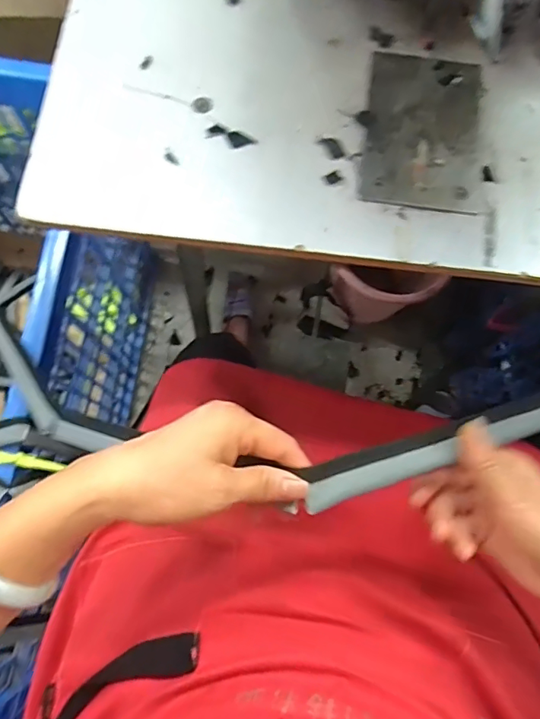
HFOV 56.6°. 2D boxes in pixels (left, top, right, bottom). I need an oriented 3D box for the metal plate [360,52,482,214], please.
[{"bbox_3d":[0.124,-0.186,0.404,0.090,0.004,0.139,7,75,0],"label":"metal plate"}]

